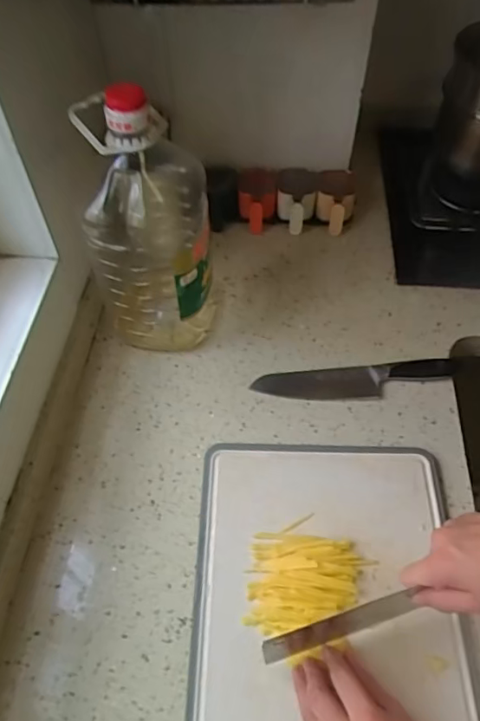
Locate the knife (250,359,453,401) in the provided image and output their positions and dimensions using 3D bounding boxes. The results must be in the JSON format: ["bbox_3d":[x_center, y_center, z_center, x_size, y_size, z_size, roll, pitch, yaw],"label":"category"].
[{"bbox_3d":[0.157,0.027,0.728,0.271,0.017,0.053,-4,55,-1],"label":"knife"}]

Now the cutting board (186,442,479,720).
[{"bbox_3d":[0.091,0.279,0.548,0.279,0.025,0.416,1,55,2],"label":"cutting board"}]

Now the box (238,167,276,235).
[{"bbox_3d":[0.030,-0.272,0.899,0.064,0.074,0.079,1,55,2],"label":"box"}]

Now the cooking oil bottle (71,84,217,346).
[{"bbox_3d":[-0.111,-0.171,0.672,0.138,0.343,0.154,-3,55,-1],"label":"cooking oil bottle"}]

